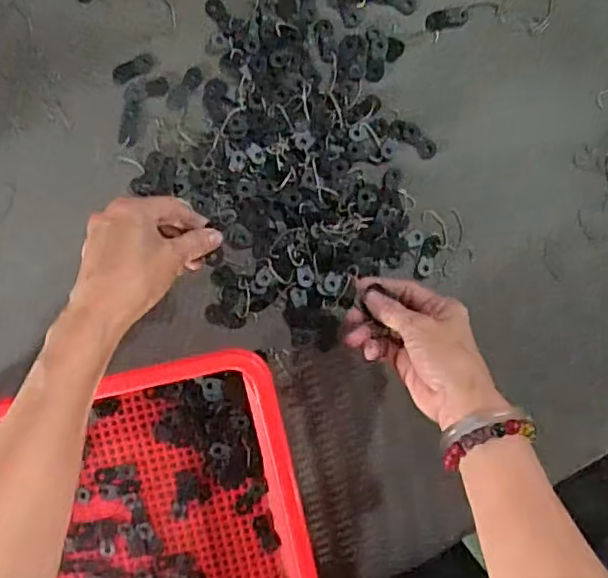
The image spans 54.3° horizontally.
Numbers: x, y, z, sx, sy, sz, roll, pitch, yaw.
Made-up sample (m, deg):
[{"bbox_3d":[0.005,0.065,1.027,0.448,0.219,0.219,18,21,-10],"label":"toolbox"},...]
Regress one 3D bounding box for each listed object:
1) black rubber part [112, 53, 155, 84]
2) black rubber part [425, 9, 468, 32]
[{"bbox_3d":[-0.153,-0.198,0.531,0.039,0.004,0.016,-27,95,0],"label":"black rubber part"},{"bbox_3d":[0.128,-0.242,0.531,0.036,0.007,0.016,-8,95,-1],"label":"black rubber part"}]

